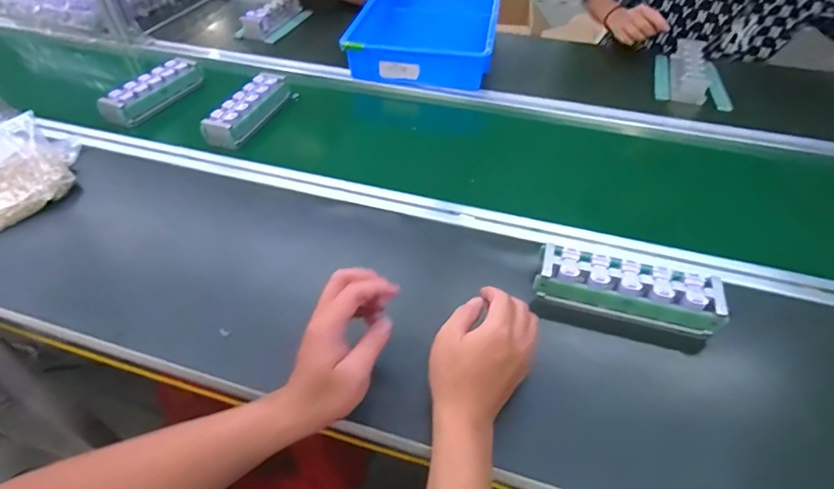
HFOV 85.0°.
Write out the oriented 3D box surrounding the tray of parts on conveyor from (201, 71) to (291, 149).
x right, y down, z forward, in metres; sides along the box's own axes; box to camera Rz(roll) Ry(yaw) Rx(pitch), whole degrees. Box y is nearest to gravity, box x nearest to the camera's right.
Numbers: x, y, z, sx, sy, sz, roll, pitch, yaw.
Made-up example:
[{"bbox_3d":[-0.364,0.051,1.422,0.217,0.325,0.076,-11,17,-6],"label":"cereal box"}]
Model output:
[{"bbox_3d":[-0.294,-0.242,0.807,0.053,0.056,0.193,14,48,14],"label":"tray of parts on conveyor"}]

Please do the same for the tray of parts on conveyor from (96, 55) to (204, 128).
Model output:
[{"bbox_3d":[-0.490,-0.288,0.850,0.051,0.052,0.201,19,49,18],"label":"tray of parts on conveyor"}]

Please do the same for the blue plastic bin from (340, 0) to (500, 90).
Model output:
[{"bbox_3d":[0.024,-0.470,1.017,0.292,0.119,0.418,5,46,5],"label":"blue plastic bin"}]

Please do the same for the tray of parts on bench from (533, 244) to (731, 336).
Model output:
[{"bbox_3d":[0.235,0.047,0.512,0.194,0.044,0.054,12,47,12],"label":"tray of parts on bench"}]

